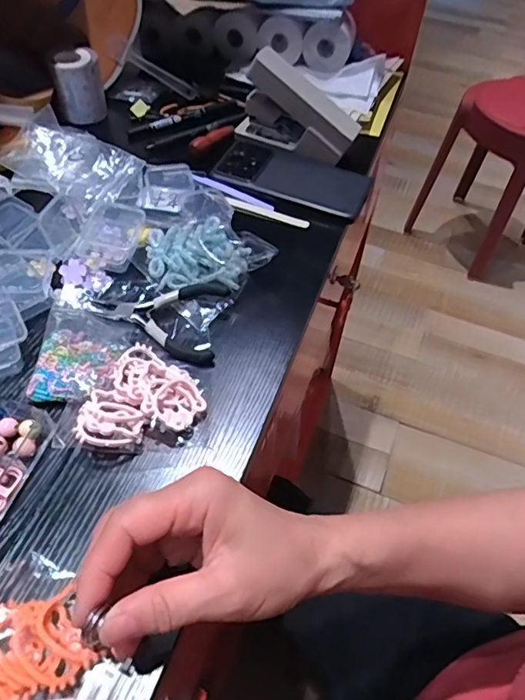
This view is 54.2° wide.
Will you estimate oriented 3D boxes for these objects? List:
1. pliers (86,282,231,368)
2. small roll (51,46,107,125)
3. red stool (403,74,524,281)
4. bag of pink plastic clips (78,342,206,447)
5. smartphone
[{"bbox_3d":[-0.086,-0.031,0.417,0.107,0.013,0.070,10,54,3],"label":"pliers"},{"bbox_3d":[-0.206,-0.300,0.582,0.047,0.061,0.052,-9,55,-10],"label":"small roll"},{"bbox_3d":[0.636,-0.486,1.410,0.310,0.485,0.267,37,60,21],"label":"red stool"},{"bbox_3d":[-0.083,0.039,0.365,0.070,0.026,0.087,21,56,11],"label":"bag of pink plastic clips"},{"bbox_3d":[0.034,-0.188,0.549,0.160,0.011,0.077,20,55,10],"label":"smartphone"}]

